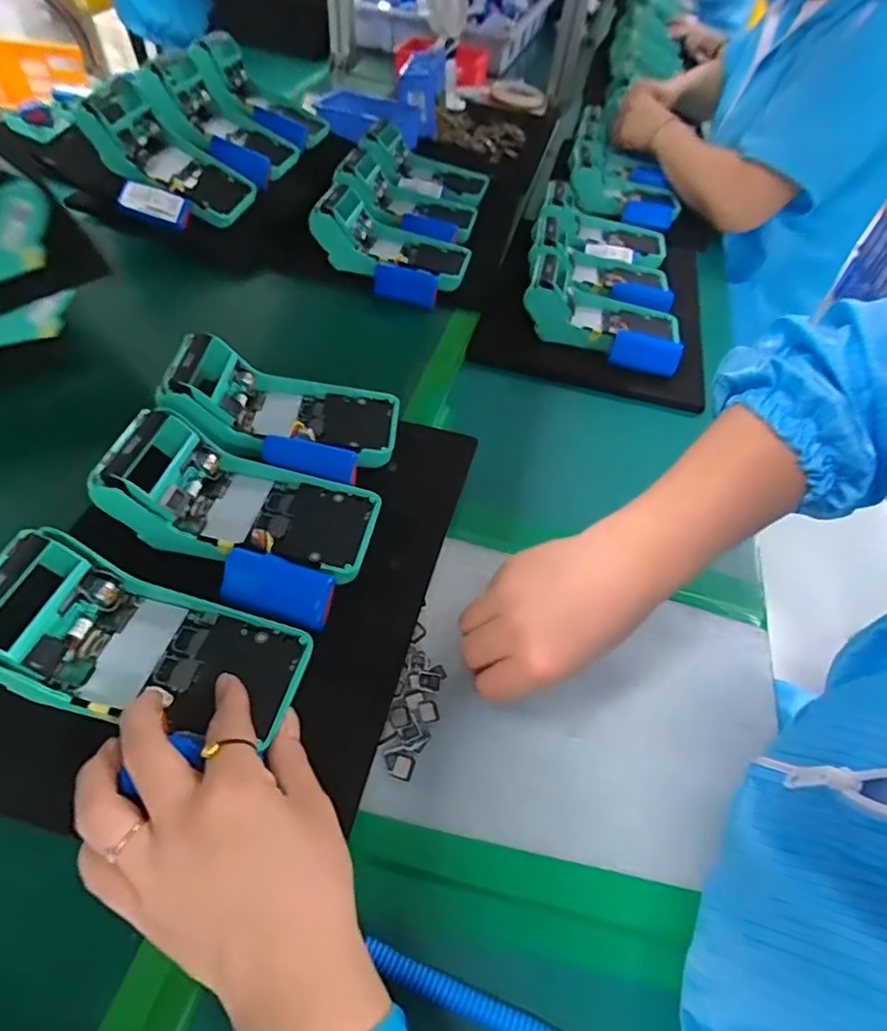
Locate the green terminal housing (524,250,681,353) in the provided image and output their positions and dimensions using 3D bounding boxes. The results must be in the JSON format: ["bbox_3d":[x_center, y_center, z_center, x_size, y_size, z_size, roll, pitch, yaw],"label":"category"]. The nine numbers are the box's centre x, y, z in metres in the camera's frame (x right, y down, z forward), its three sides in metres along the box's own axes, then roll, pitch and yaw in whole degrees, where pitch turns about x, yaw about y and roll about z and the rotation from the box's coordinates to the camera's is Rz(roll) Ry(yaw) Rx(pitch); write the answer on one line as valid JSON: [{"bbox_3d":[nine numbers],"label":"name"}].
[{"bbox_3d":[0.173,-0.218,0.613,0.169,0.076,0.101,13,48,10],"label":"green terminal housing"}]

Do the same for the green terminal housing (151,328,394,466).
[{"bbox_3d":[-0.117,-0.094,0.436,0.162,0.050,0.085,6,53,0],"label":"green terminal housing"}]

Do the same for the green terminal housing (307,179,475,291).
[{"bbox_3d":[-0.055,-0.303,0.632,0.163,0.081,0.101,11,48,7],"label":"green terminal housing"}]

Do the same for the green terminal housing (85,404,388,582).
[{"bbox_3d":[-0.133,-0.008,0.385,0.170,0.055,0.088,18,49,-10],"label":"green terminal housing"}]

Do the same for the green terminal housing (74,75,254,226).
[{"bbox_3d":[-0.301,-0.392,0.632,0.170,0.058,0.087,30,46,-22],"label":"green terminal housing"}]

